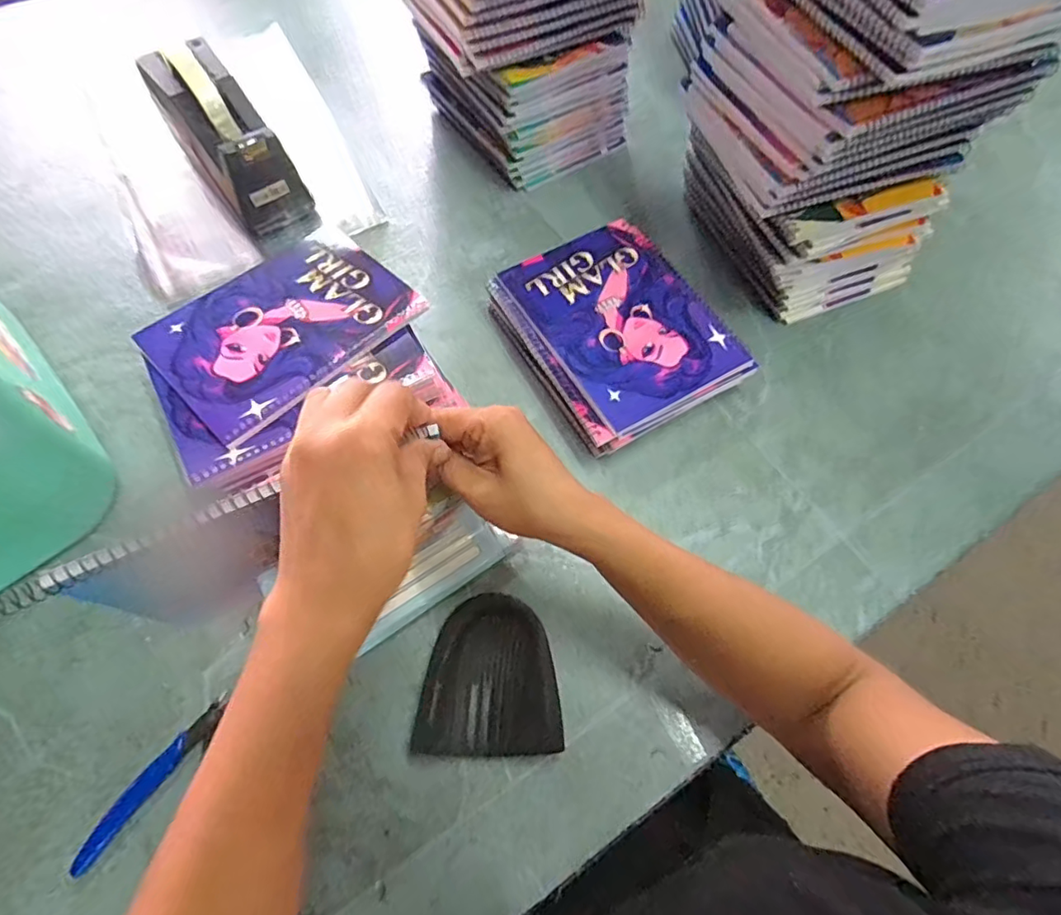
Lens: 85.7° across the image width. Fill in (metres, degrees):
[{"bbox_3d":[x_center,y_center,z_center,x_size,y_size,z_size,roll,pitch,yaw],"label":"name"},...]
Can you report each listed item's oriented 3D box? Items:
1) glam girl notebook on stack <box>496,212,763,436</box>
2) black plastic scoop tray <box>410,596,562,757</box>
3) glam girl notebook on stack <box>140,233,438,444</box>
[{"bbox_3d":[0.082,-0.127,0.509,0.144,0.010,0.191,-27,68,-14],"label":"glam girl notebook on stack"},{"bbox_3d":[-0.030,0.155,0.409,0.098,0.023,0.102,-1,64,-2],"label":"black plastic scoop tray"},{"bbox_3d":[-0.204,-0.113,0.476,0.141,0.008,0.194,42,70,17],"label":"glam girl notebook on stack"}]

